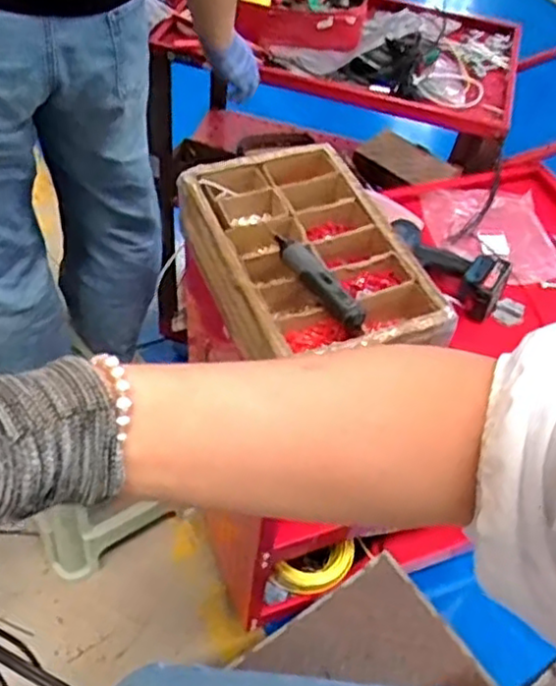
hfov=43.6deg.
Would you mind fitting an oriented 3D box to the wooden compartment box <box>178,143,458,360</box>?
[{"bbox_3d":[0.038,-0.129,0.982,0.261,0.095,0.403,-16,54,-18],"label":"wooden compartment box"}]

